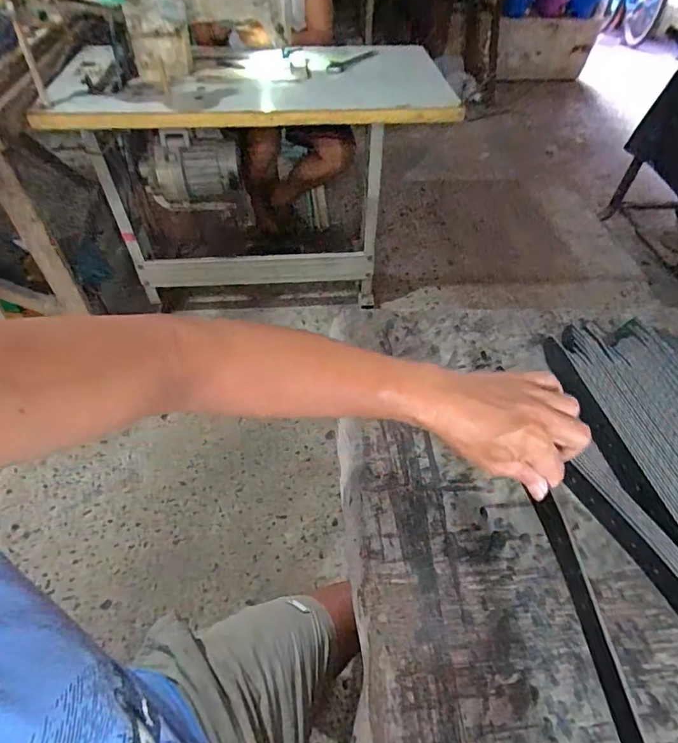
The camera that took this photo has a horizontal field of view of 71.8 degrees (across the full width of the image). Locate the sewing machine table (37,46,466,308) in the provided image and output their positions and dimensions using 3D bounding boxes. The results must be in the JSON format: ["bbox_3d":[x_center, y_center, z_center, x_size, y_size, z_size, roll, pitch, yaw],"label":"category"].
[{"bbox_3d":[-0.228,-0.620,1.524,1.083,0.660,0.580,-12,52,-10],"label":"sewing machine table"}]

